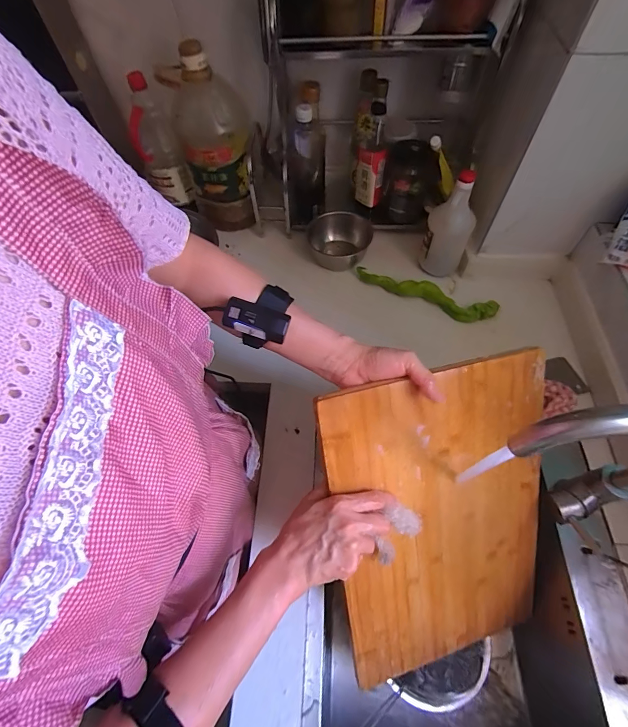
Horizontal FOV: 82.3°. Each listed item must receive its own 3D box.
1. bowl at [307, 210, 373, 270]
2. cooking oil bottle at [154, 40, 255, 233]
[{"bbox_3d":[0.056,-0.272,0.816,0.133,0.061,0.135,-1,60,2],"label":"bowl"},{"bbox_3d":[-0.211,-0.460,0.768,0.137,0.331,0.139,-14,61,-5],"label":"cooking oil bottle"}]

